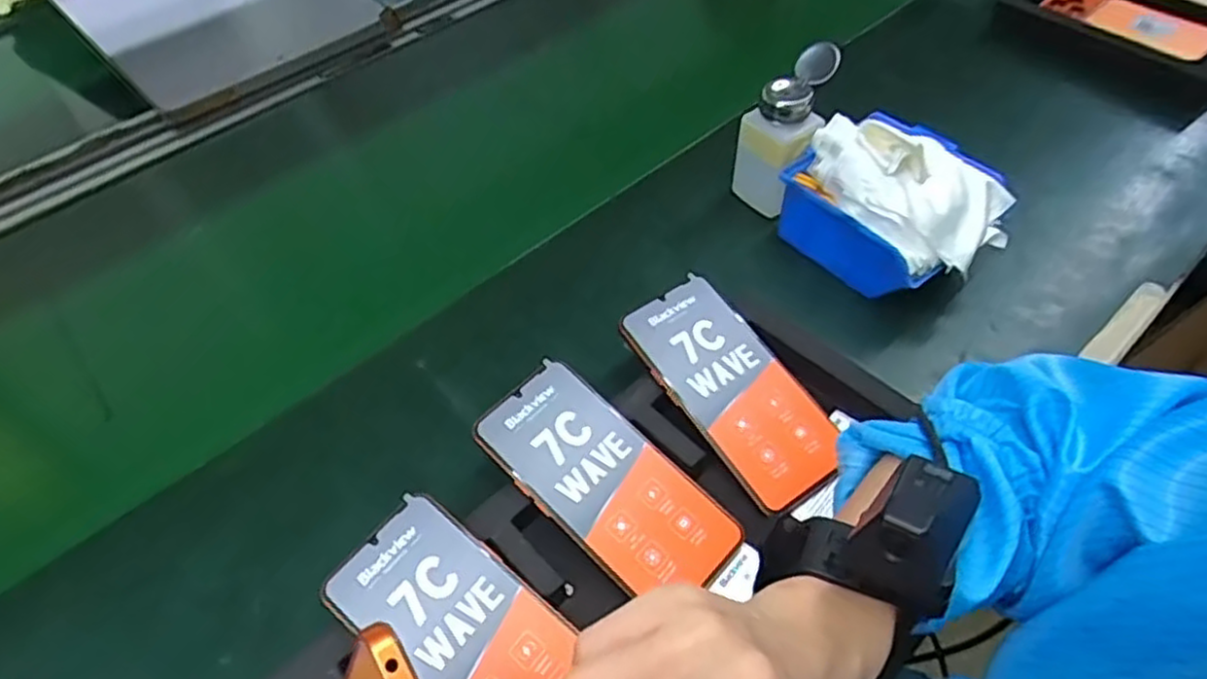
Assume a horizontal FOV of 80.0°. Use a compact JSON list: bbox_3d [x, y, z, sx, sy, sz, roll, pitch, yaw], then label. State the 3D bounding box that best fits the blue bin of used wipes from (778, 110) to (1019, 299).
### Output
[{"bbox_3d":[0.227,-0.110,0.548,0.119,0.098,0.143,-33,54,-21],"label":"blue bin of used wipes"}]

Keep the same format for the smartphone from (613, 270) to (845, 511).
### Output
[{"bbox_3d":[0.086,0.030,0.468,0.075,0.010,0.159,-29,67,-19],"label":"smartphone"}]

